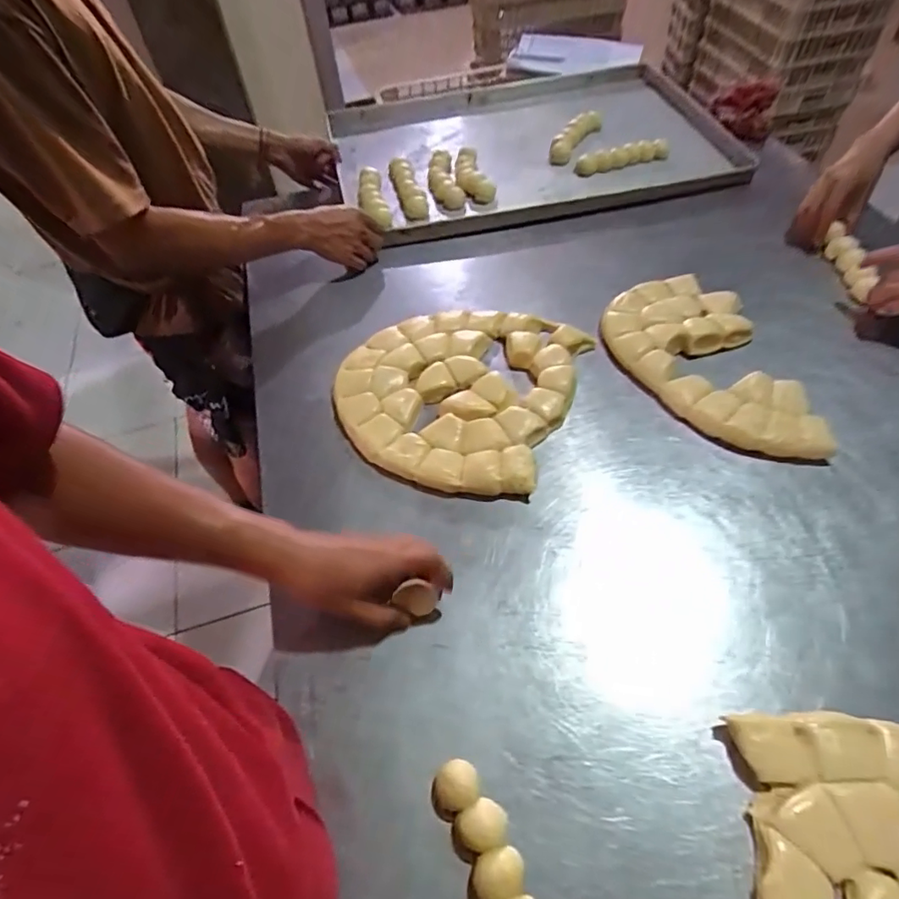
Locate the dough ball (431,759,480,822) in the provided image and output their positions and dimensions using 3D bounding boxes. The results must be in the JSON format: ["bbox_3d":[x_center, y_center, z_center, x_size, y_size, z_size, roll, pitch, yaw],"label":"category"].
[{"bbox_3d":[0.004,0.271,0.436,0.042,0.023,0.031,-34,57,-20],"label":"dough ball"}]

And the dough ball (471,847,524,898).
[{"bbox_3d":[0.036,0.314,0.401,0.039,0.021,0.029,-16,53,-7],"label":"dough ball"}]

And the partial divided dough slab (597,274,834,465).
[{"bbox_3d":[0.313,-0.110,0.698,0.195,0.034,0.312,-6,52,1],"label":"partial divided dough slab"}]

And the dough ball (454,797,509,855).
[{"bbox_3d":[0.026,0.293,0.422,0.038,0.021,0.033,-26,54,-15],"label":"dough ball"}]

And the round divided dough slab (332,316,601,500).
[{"bbox_3d":[0.010,-0.081,0.696,0.272,0.041,0.290,-3,52,3],"label":"round divided dough slab"}]

